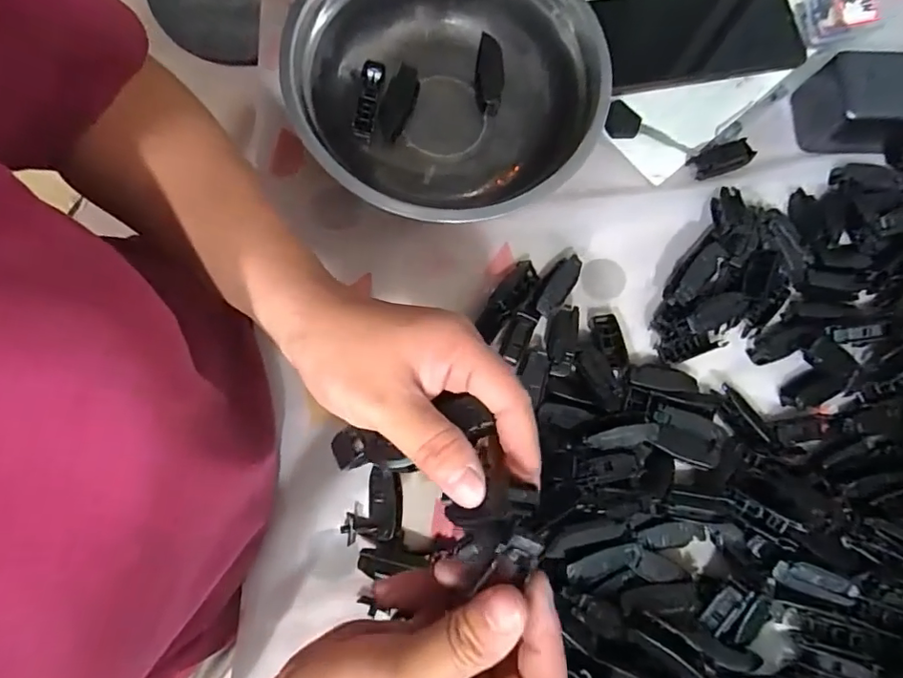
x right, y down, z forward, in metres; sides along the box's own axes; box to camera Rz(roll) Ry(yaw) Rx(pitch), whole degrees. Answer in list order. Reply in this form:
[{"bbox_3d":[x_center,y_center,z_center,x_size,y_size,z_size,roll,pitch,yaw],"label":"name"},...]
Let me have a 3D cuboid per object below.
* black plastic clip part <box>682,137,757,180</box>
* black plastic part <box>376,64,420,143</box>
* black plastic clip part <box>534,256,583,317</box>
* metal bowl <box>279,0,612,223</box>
[{"bbox_3d":[0.198,-0.132,0.392,0.046,0.008,0.021,-20,81,-7],"label":"black plastic clip part"},{"bbox_3d":[-0.039,-0.170,0.386,0.022,0.004,0.053,22,99,-13],"label":"black plastic part"},{"bbox_3d":[0.072,-0.037,0.367,0.019,0.012,0.048,34,79,3],"label":"black plastic clip part"},{"bbox_3d":[0.003,-0.173,0.366,0.190,0.072,0.171,29,79,2],"label":"metal bowl"}]

